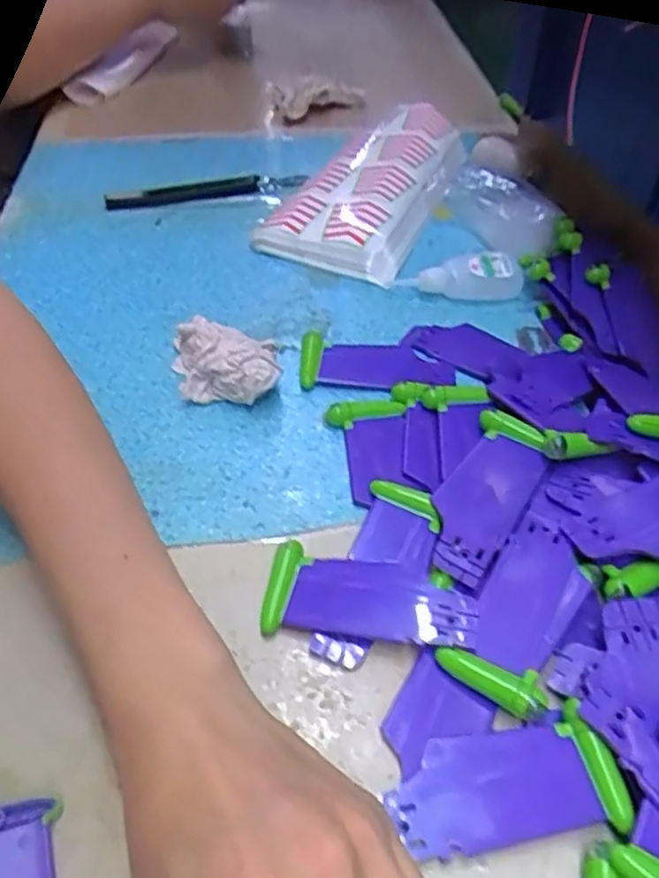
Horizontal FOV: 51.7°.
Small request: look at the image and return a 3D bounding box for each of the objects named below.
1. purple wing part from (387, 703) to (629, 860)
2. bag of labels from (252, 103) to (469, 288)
[{"bbox_3d":[0.062,0.122,0.241,0.077,0.006,0.038,-9,48,-10],"label":"purple wing part"},{"bbox_3d":[0.037,-0.205,0.546,0.116,0.031,0.227,17,49,13],"label":"bag of labels"}]

